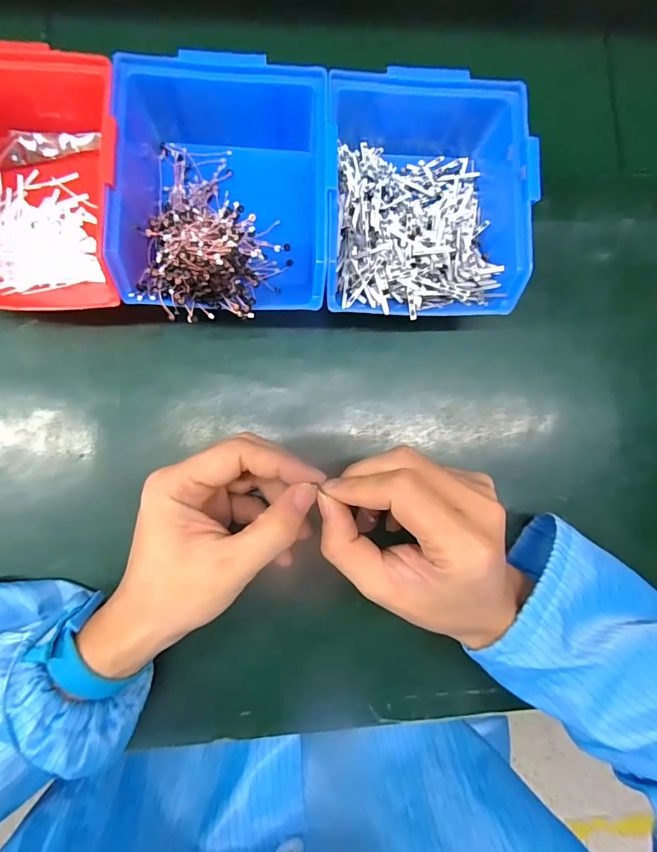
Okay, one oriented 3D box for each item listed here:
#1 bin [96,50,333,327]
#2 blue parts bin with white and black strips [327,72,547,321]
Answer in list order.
[{"bbox_3d":[-0.064,-0.139,0.277,0.123,0.067,0.146,2,88,-5],"label":"bin"},{"bbox_3d":[0.061,-0.145,0.291,0.127,0.063,0.147,0,88,-5],"label":"blue parts bin with white and black strips"}]

